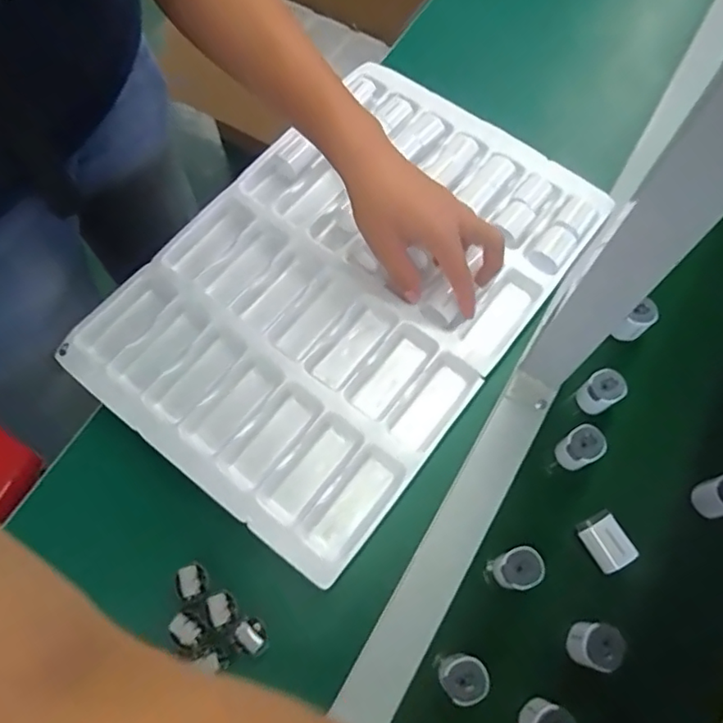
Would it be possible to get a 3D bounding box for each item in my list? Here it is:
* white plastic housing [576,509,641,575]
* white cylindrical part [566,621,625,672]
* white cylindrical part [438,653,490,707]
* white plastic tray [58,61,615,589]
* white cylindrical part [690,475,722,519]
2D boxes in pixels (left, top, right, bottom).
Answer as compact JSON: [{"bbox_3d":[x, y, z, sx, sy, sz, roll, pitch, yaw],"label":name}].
[{"bbox_3d":[0.197,0.147,0.472,0.029,0.029,0.042,-27,68,-8],"label":"white plastic housing"},{"bbox_3d":[0.174,0.213,0.434,0.030,0.035,0.032,-1,67,3],"label":"white cylindrical part"},{"bbox_3d":[0.075,0.234,0.430,0.031,0.051,0.029,-1,67,3],"label":"white cylindrical part"},{"bbox_3d":[-0.011,-0.077,0.551,0.310,0.046,0.449,35,73,16],"label":"white plastic tray"},{"bbox_3d":[0.298,0.111,0.478,0.037,0.041,0.031,-13,67,-2],"label":"white cylindrical part"}]

